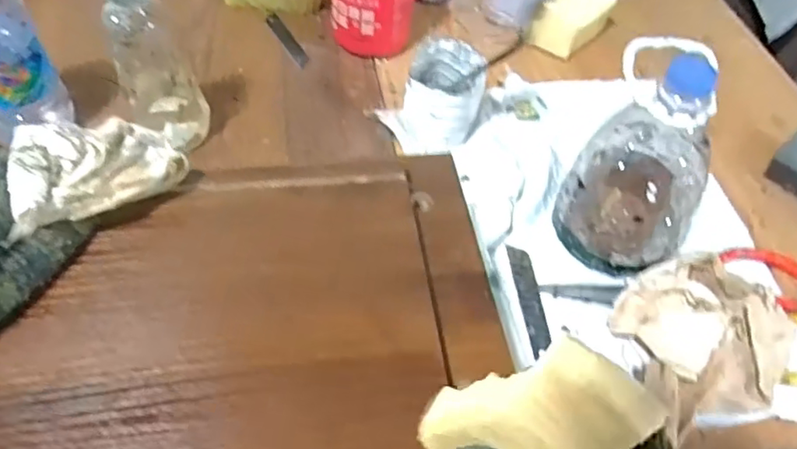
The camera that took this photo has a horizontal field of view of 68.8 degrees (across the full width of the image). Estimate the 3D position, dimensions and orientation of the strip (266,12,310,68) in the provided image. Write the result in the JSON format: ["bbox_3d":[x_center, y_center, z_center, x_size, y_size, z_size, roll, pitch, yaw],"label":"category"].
[{"bbox_3d":[-0.118,-0.196,0.617,0.017,0.005,0.091,-24,59,-21],"label":"strip"}]

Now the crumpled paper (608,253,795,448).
[{"bbox_3d":[0.220,0.079,0.419,0.120,0.046,0.109,-13,56,-15],"label":"crumpled paper"}]

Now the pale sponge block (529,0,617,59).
[{"bbox_3d":[0.190,-0.225,0.640,0.053,0.050,0.090,39,60,22],"label":"pale sponge block"}]

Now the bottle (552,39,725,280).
[{"bbox_3d":[0.185,-0.048,0.441,0.099,0.156,0.100,26,55,14],"label":"bottle"}]

